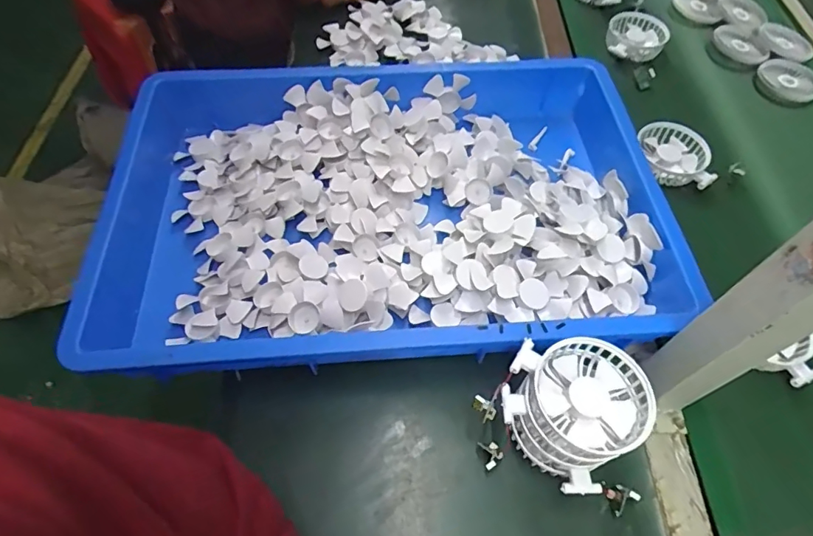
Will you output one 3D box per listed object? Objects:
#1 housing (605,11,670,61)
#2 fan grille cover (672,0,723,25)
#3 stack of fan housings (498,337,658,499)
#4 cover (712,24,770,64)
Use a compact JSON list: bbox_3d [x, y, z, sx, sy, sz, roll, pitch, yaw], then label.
[{"bbox_3d":[0.364,-0.366,0.761,0.089,0.032,0.096,22,60,11],"label":"housing"},{"bbox_3d":[0.505,-0.457,0.831,0.082,0.010,0.097,22,60,11],"label":"fan grille cover"},{"bbox_3d":[0.137,0.120,0.412,0.097,0.099,0.106,-39,67,-22],"label":"stack of fan housings"},{"bbox_3d":[0.540,-0.361,0.773,0.086,0.010,0.085,31,62,16],"label":"cover"}]

